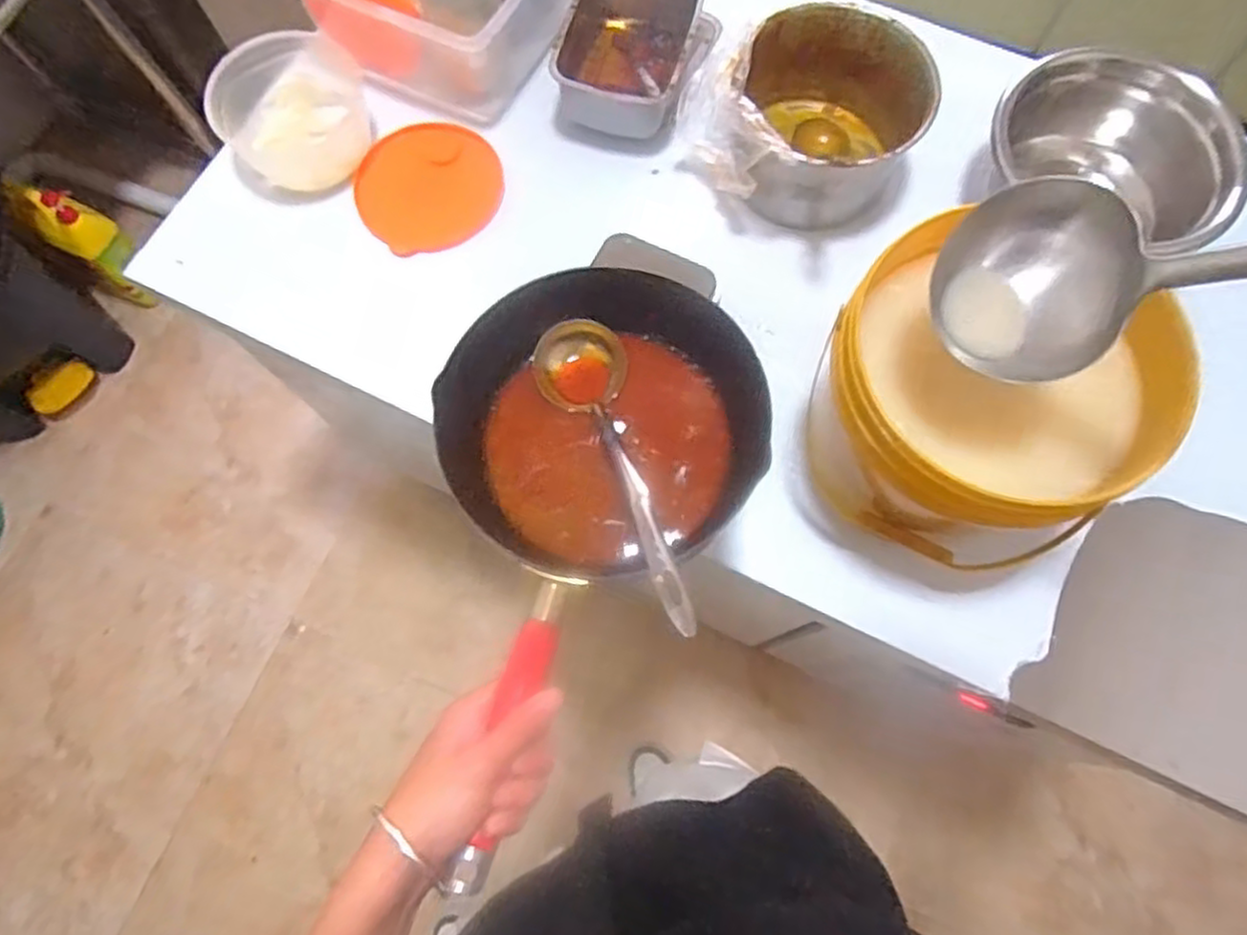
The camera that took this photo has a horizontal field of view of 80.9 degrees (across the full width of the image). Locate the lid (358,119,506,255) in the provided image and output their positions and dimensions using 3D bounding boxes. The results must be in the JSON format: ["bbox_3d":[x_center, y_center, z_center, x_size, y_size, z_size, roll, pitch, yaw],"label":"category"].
[{"bbox_3d":[-0.210,-0.305,0.794,0.151,0.014,0.141,0,87,-5],"label":"lid"}]

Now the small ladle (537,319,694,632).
[{"bbox_3d":[-0.003,-0.002,0.493,0.075,0.051,0.260,-17,50,-4],"label":"small ladle"}]

